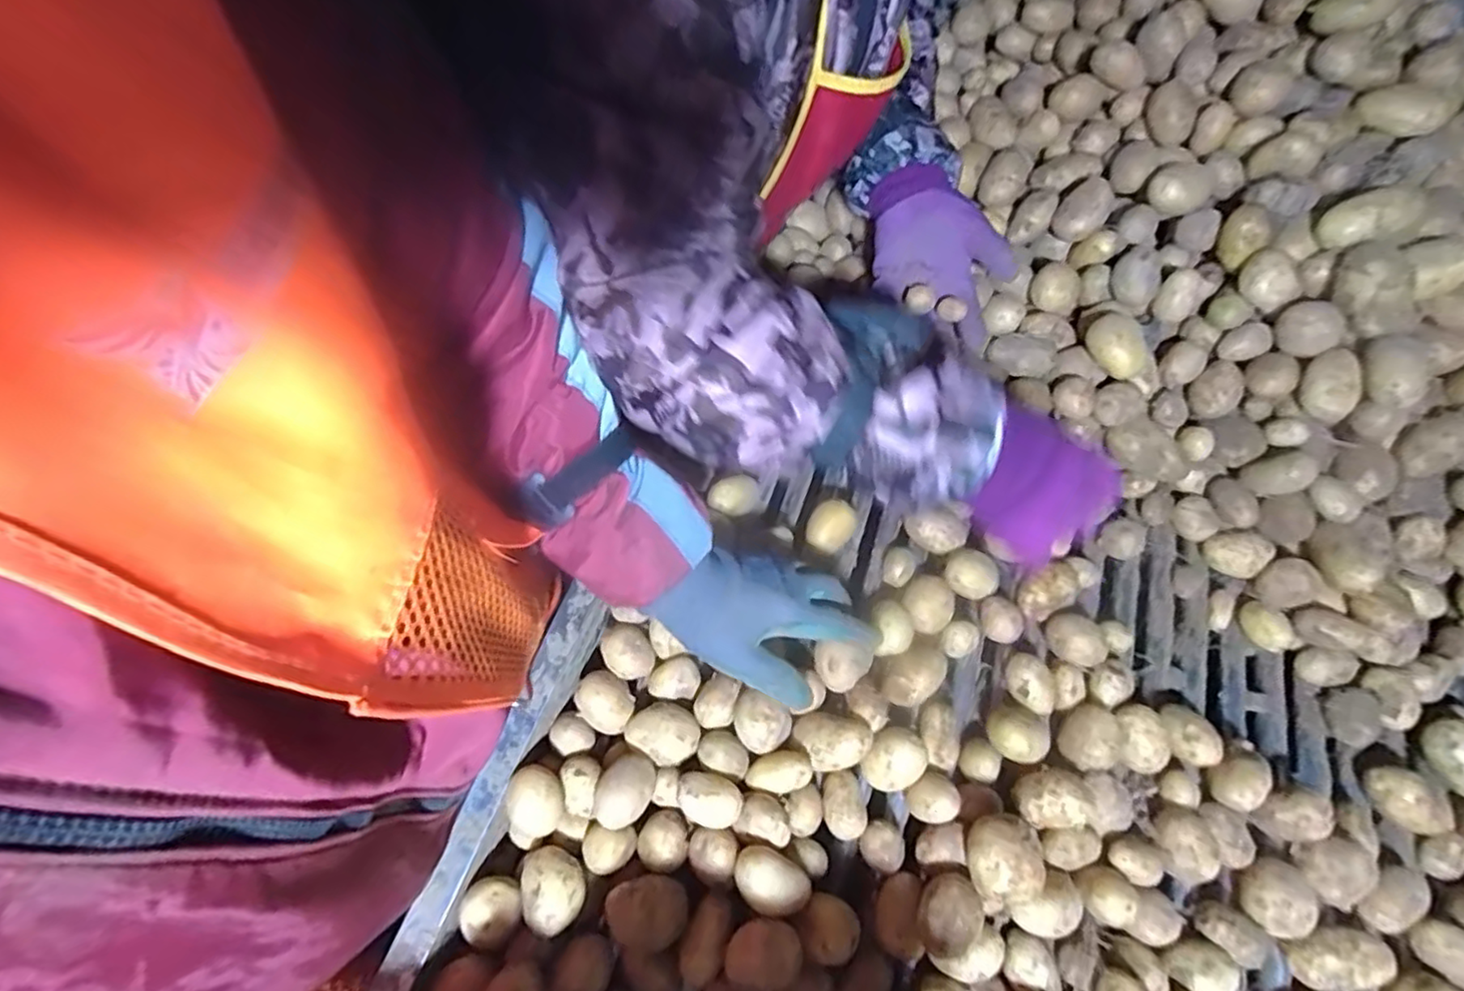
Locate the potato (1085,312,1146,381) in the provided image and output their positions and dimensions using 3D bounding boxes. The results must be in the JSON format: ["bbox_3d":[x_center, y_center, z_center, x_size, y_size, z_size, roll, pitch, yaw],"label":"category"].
[{"bbox_3d":[0.348,-0.135,0.579,0.057,0.035,0.035,54,49,-5],"label":"potato"}]

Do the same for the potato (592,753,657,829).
[{"bbox_3d":[-0.075,0.209,0.455,0.036,0.027,0.050,22,61,11],"label":"potato"}]

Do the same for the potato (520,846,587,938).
[{"bbox_3d":[-0.117,0.261,0.426,0.038,0.031,0.049,-10,60,-8],"label":"potato"}]

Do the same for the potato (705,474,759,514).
[{"bbox_3d":[0.001,0.000,0.563,0.047,0.025,0.027,-10,60,-8],"label":"potato"}]

